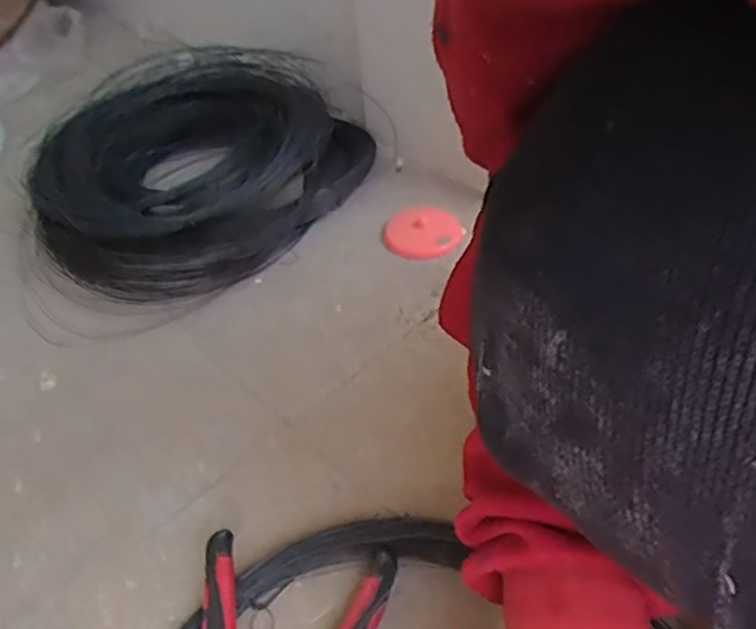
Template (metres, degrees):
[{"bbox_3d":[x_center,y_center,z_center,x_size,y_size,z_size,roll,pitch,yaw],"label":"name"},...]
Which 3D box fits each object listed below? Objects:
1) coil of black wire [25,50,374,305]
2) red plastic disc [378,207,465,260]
[{"bbox_3d":[-0.183,-0.157,0.706,0.342,0.137,0.300,-25,46,-18],"label":"coil of black wire"},{"bbox_3d":[0.043,-0.084,0.679,0.079,0.015,0.070,-1,43,7],"label":"red plastic disc"}]

